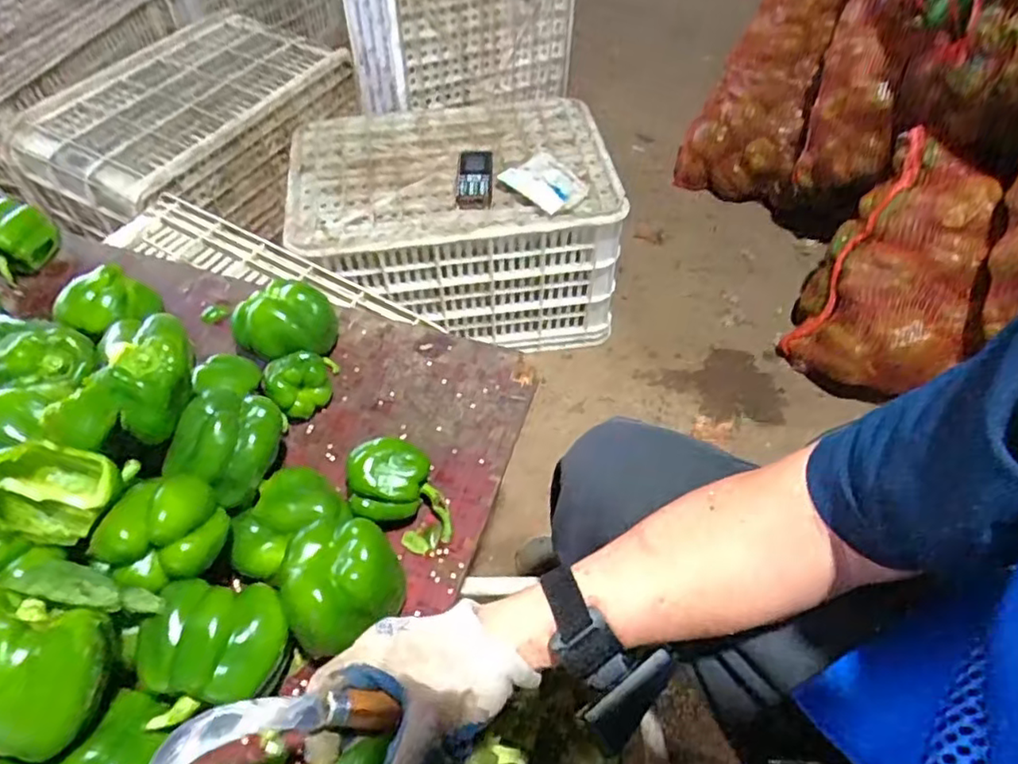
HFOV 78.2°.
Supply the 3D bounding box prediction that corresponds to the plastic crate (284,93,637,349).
[{"bbox_3d":[-0.095,-0.282,1.103,0.509,0.271,0.364,-5,53,-5],"label":"plastic crate"}]

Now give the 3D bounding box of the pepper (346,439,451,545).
[{"bbox_3d":[-0.094,0.089,0.546,0.092,0.061,0.064,6,53,3],"label":"pepper"}]

